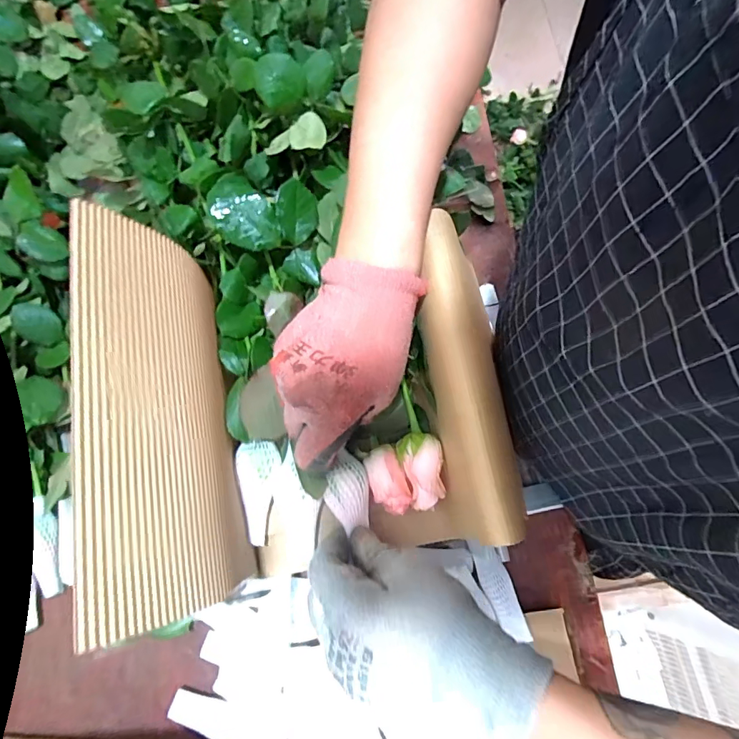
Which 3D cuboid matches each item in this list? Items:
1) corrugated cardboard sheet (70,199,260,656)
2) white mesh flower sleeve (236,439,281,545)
[{"bbox_3d":[-0.121,0.025,0.260,0.070,0.092,0.212,-13,72,-5],"label":"corrugated cardboard sheet"},{"bbox_3d":[-0.077,0.084,0.311,0.029,0.013,0.070,1,94,0],"label":"white mesh flower sleeve"}]

